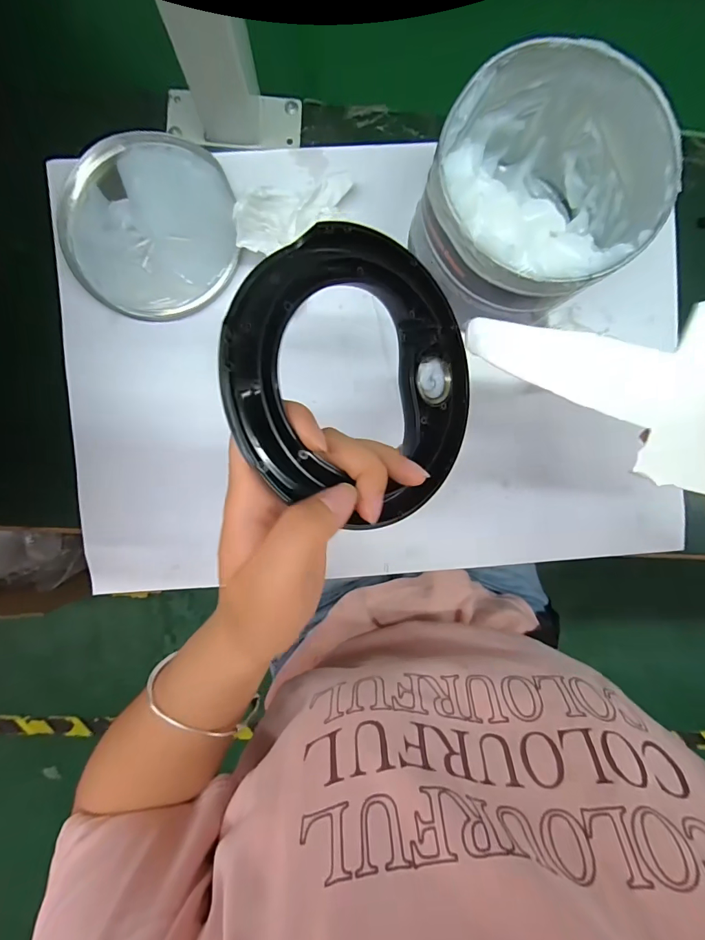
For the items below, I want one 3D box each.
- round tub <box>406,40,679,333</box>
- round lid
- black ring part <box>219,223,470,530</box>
[{"bbox_3d":[0.109,-0.166,0.264,0.122,0.095,0.130,0,91,-2],"label":"round tub"},{"bbox_3d":[-0.149,-0.180,0.309,0.118,0.020,0.125,0,91,-2],"label":"round lid"},{"bbox_3d":[0.007,-0.041,0.191,0.127,0.011,0.124,1,88,-34],"label":"black ring part"}]

